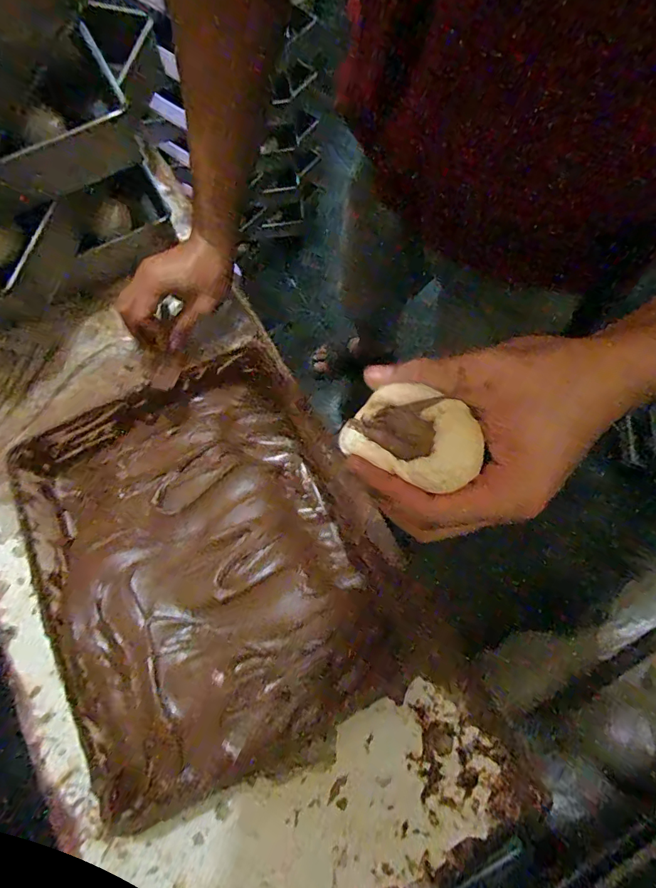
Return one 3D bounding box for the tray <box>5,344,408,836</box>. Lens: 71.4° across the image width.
[{"bbox_3d":[-0.115,0.110,0.451,0.294,0.056,0.380,-28,72,-9],"label":"tray"}]

